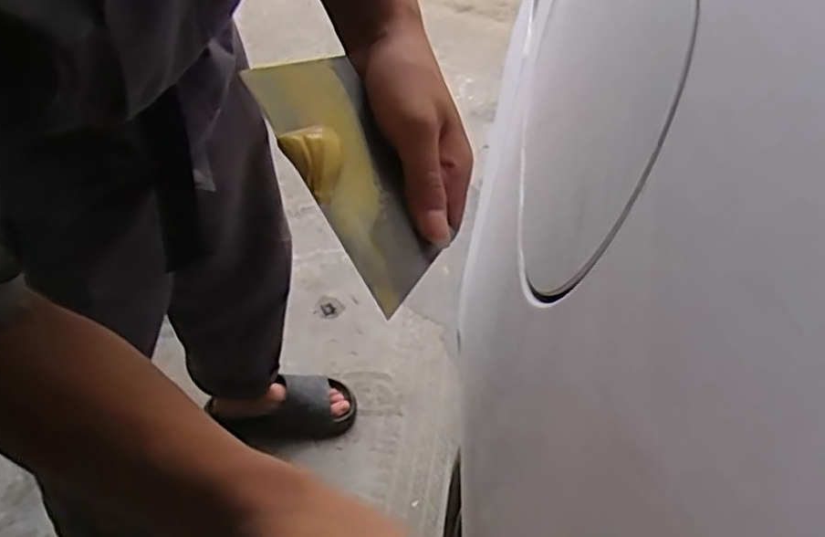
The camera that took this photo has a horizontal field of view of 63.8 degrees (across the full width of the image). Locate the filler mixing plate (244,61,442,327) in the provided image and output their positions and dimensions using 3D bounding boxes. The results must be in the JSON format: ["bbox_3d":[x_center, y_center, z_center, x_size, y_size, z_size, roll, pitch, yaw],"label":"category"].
[{"bbox_3d":[-0.029,-0.046,0.326,0.066,0.009,0.131,-17,79,-47],"label":"filler mixing plate"}]

